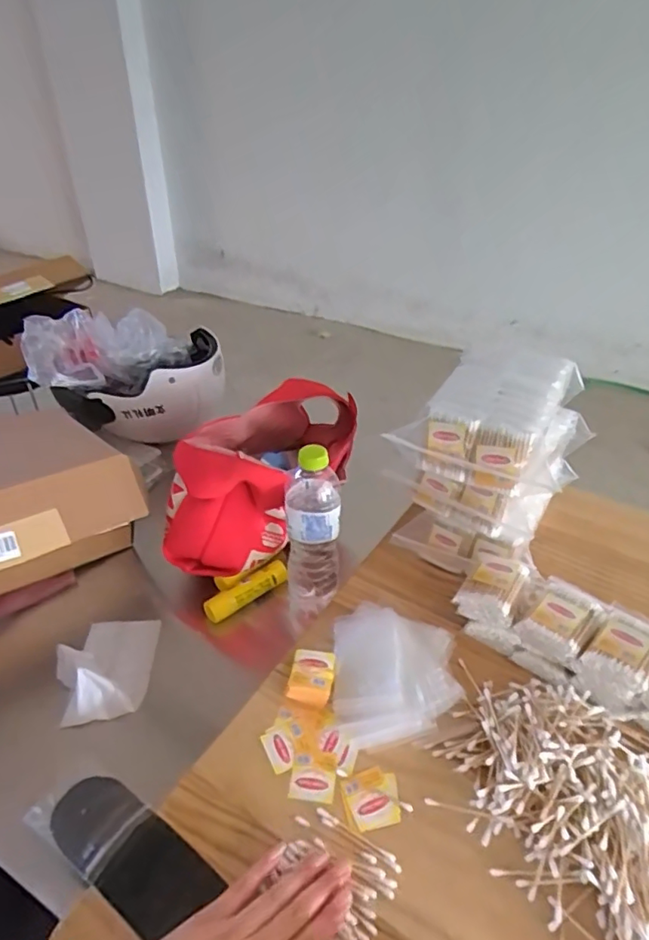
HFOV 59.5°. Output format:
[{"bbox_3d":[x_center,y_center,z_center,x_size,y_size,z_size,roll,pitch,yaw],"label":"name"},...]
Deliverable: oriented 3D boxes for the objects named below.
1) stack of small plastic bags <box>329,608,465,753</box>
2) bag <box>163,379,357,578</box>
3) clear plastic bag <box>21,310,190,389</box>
[{"bbox_3d":[0.071,0.202,0.569,0.120,0.030,0.139,-1,36,-2],"label":"stack of small plastic bags"},{"bbox_3d":[-0.077,0.005,0.739,0.186,0.146,0.287,17,58,21],"label":"bag"},{"bbox_3d":[-0.371,-0.202,0.957,0.251,0.101,0.143,-24,43,-30],"label":"clear plastic bag"}]

